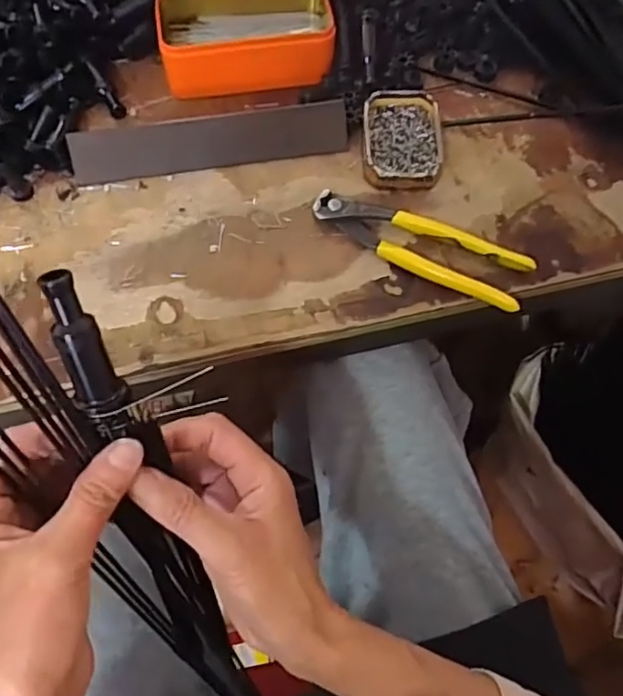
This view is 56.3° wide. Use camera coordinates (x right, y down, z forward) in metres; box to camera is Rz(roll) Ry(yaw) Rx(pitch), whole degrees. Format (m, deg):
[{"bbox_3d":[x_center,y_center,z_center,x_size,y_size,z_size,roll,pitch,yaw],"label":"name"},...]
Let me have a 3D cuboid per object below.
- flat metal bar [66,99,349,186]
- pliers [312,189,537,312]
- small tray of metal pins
[{"bbox_3d":[-0.080,-0.164,0.466,0.216,0.004,0.039,-9,111,-4],"label":"flat metal bar"},{"bbox_3d":[0.079,-0.078,0.436,0.165,0.015,0.043,25,67,9],"label":"pliers"},{"bbox_3d":[0.073,-0.169,0.472,0.063,0.024,0.092,1,65,-2],"label":"small tray of metal pins"}]

